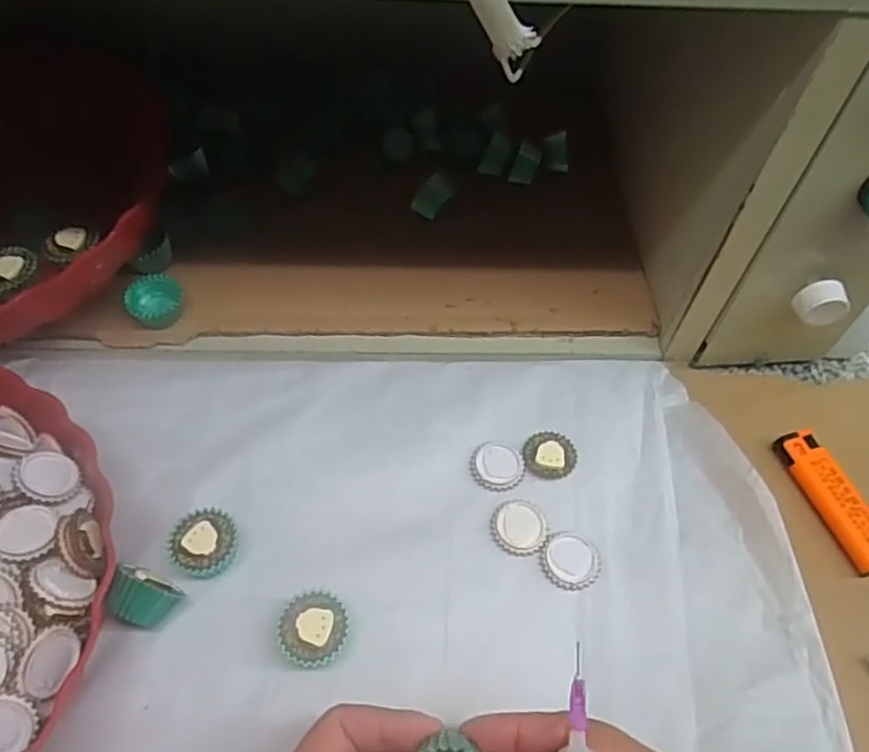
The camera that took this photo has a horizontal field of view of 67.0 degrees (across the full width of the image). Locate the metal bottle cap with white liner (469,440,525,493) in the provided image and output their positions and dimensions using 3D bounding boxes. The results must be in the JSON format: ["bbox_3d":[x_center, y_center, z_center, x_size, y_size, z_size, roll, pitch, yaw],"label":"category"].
[{"bbox_3d":[0.034,0.049,0.359,0.029,0.004,0.029,2,54,-2],"label":"metal bottle cap with white liner"}]

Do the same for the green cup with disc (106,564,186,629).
[{"bbox_3d":[-0.133,0.103,0.304,0.028,0.024,0.025,19,56,10],"label":"green cup with disc"}]

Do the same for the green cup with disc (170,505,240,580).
[{"bbox_3d":[-0.113,0.081,0.323,0.029,0.017,0.030,2,54,-2],"label":"green cup with disc"}]

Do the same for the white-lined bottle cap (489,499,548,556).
[{"bbox_3d":[0.044,0.078,0.340,0.028,0.004,0.029,2,54,-2],"label":"white-lined bottle cap"}]

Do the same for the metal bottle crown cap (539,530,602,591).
[{"bbox_3d":[0.069,0.092,0.330,0.031,0.004,0.028,-26,60,-20],"label":"metal bottle crown cap"}]

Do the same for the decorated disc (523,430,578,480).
[{"bbox_3d":[0.065,0.042,0.363,0.029,0.005,0.030,2,54,-2],"label":"decorated disc"}]

